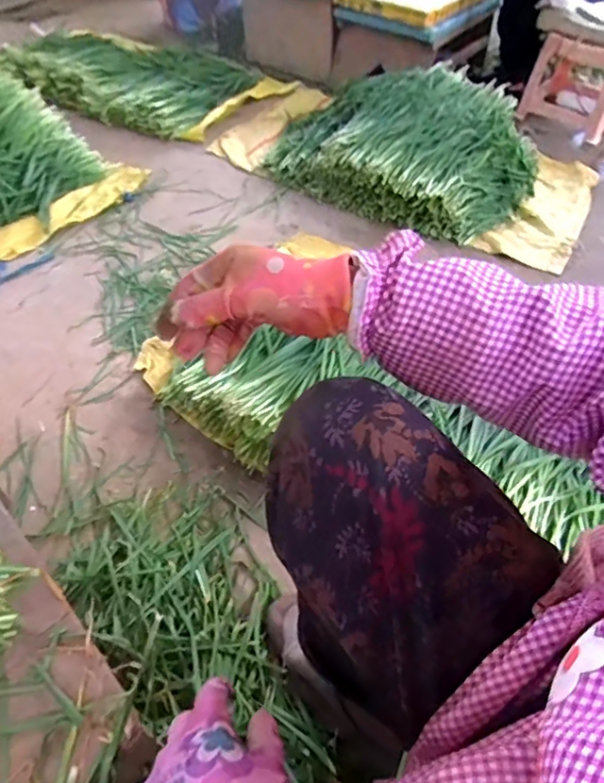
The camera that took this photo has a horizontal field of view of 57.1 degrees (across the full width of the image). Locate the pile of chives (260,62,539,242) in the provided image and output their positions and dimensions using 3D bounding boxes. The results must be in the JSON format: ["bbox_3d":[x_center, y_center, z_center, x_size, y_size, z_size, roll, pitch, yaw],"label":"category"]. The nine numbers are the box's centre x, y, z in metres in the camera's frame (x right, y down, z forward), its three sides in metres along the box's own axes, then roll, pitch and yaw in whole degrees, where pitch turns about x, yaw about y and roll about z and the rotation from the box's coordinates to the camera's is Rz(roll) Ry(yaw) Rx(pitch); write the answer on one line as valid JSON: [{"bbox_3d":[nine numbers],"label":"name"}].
[{"bbox_3d":[0.294,-0.687,1.481,0.629,0.197,0.567,26,51,19],"label":"pile of chives"}]

